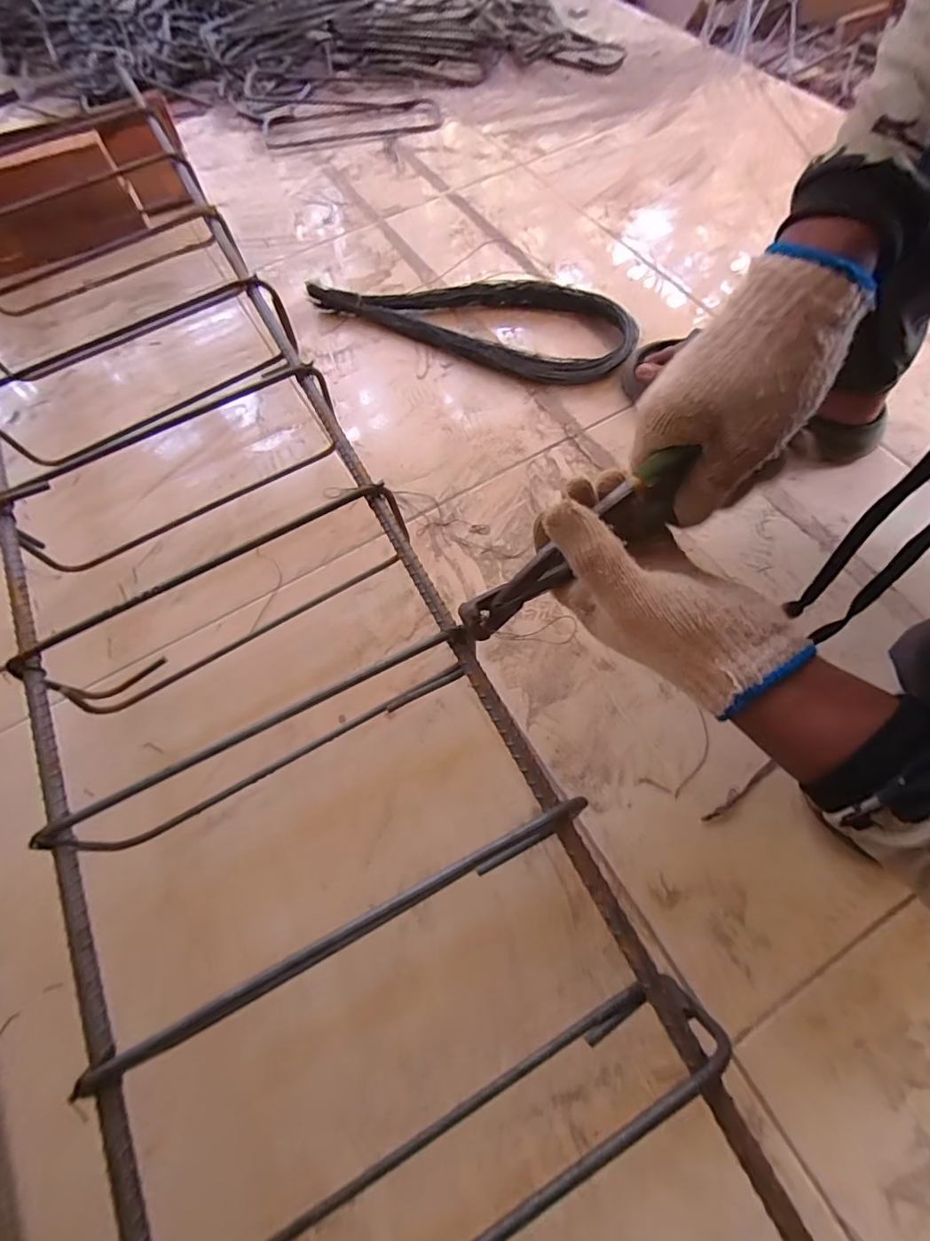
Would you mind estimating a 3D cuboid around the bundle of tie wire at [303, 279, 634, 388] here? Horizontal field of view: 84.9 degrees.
[{"bbox_3d":[0.004,-0.376,0.647,0.408,0.024,0.176,5,66,6],"label":"bundle of tie wire"}]

